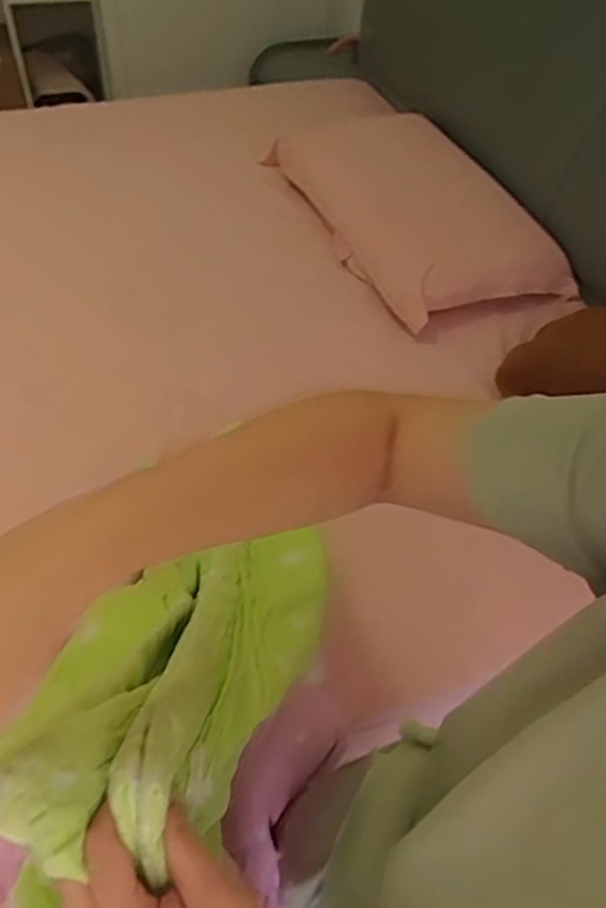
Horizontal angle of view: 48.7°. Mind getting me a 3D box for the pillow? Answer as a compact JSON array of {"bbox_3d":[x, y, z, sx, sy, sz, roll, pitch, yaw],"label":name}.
[{"bbox_3d":[0.247,-0.551,1.469,0.397,0.158,0.699,-17,54,-18],"label":"pillow"}]

